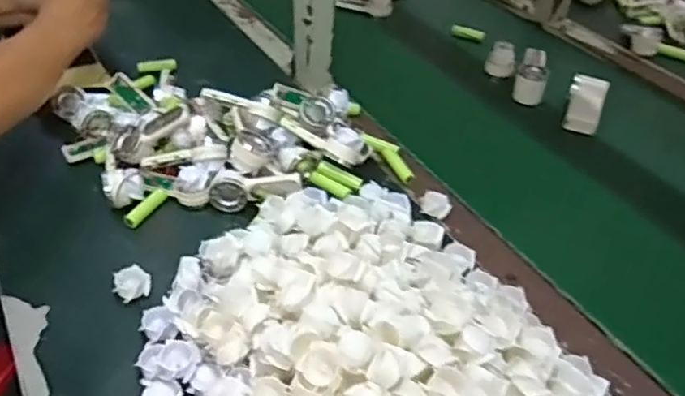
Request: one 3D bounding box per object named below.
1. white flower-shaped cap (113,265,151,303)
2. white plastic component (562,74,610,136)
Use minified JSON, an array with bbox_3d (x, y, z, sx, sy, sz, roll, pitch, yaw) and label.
[{"bbox_3d":[-0.186,0.077,0.544,0.030,0.019,0.028,2,42,-1],"label":"white flower-shaped cap"},{"bbox_3d":[0.314,-0.122,0.792,0.044,0.018,0.095,16,60,14],"label":"white plastic component"}]

